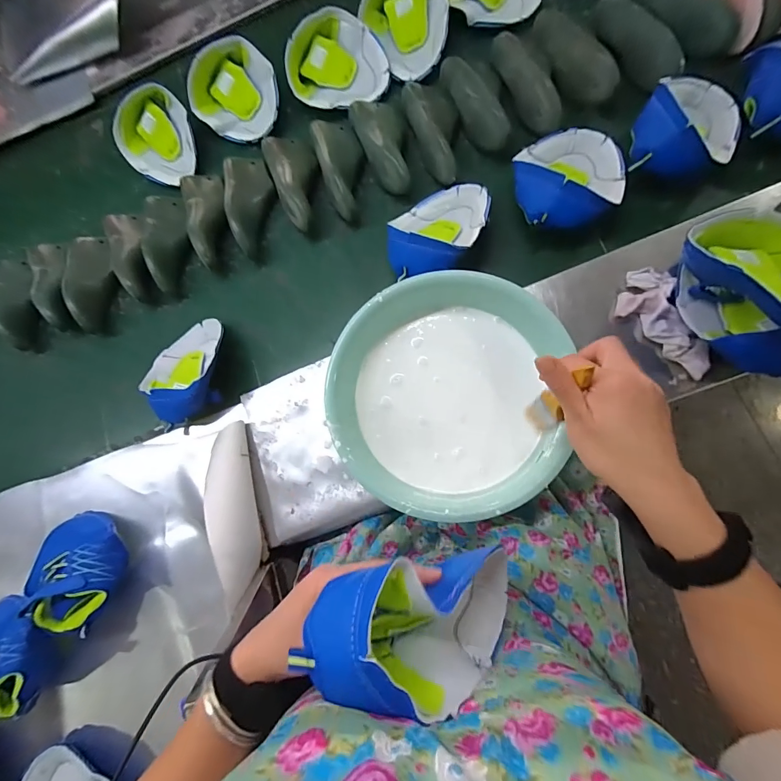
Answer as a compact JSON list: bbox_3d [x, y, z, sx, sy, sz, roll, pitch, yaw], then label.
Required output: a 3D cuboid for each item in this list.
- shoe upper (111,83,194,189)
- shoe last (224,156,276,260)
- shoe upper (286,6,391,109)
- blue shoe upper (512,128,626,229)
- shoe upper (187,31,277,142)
[{"bbox_3d":[-0.453,-0.507,0.751,0.180,0.066,0.180,-1,84,7],"label":"shoe upper"},{"bbox_3d":[-0.254,-0.345,0.688,0.084,0.067,0.208,-13,82,5],"label":"shoe last"},{"bbox_3d":[-0.101,-0.611,0.706,0.177,0.068,0.155,-14,82,5],"label":"shoe upper"},{"bbox_3d":[0.279,-0.341,0.590,0.163,0.075,0.181,-4,83,6],"label":"blue shoe upper"},{"bbox_3d":[-0.296,-0.573,0.737,0.193,0.071,0.150,40,89,9],"label":"shoe upper"}]

